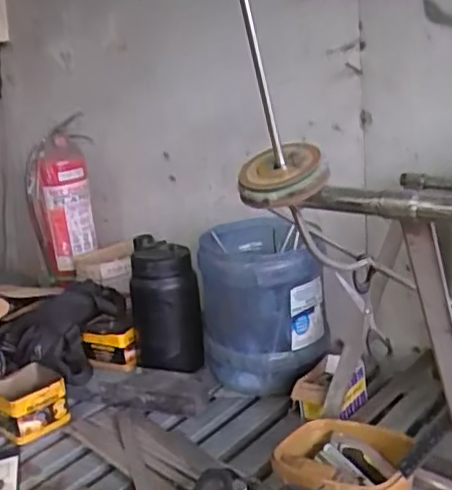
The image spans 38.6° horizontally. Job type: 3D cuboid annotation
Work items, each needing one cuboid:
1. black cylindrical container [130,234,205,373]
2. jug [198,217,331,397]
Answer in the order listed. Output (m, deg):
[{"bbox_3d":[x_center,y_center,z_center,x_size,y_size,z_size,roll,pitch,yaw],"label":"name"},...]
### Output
[{"bbox_3d":[-0.127,0.139,1.337,0.130,0.293,0.121,-5,17,1],"label":"black cylindrical container"},{"bbox_3d":[0.070,0.118,1.272,0.230,0.278,0.225,-6,17,-1],"label":"jug"}]

